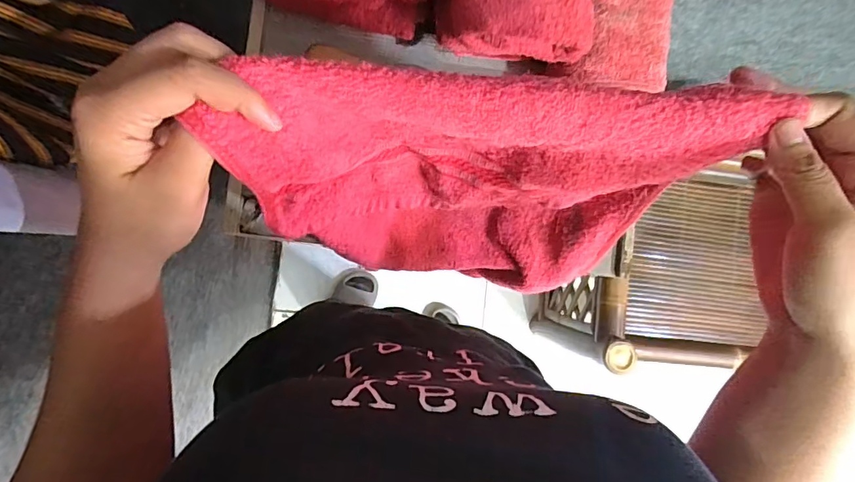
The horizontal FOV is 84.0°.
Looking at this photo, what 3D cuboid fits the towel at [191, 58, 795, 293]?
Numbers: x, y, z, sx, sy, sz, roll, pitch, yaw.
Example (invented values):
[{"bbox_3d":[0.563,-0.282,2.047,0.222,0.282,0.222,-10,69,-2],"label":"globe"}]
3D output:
[{"bbox_3d":[0.025,-0.024,0.338,0.259,0.258,0.096,-1,87,-5],"label":"towel"}]

